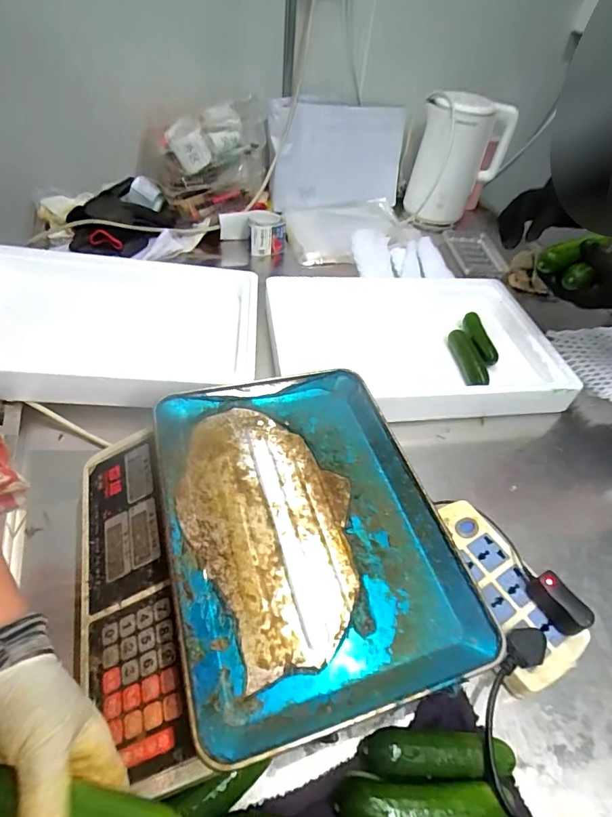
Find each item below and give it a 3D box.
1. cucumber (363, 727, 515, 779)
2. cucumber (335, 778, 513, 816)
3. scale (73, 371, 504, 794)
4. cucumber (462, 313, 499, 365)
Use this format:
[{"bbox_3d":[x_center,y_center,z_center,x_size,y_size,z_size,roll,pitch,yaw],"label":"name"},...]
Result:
[{"bbox_3d":[0.109,0.288,0.359,0.120,0.034,0.031,5,48,-2],"label":"cucumber"},{"bbox_3d":[0.093,0.313,0.338,0.136,0.034,0.031,4,48,-3],"label":"cucumber"},{"bbox_3d":[-0.047,0.129,0.415,0.322,0.096,0.325,-10,50,-15],"label":"scale"},{"bbox_3d":[0.293,-0.124,0.728,0.033,0.020,0.117,1,48,-5],"label":"cucumber"}]

